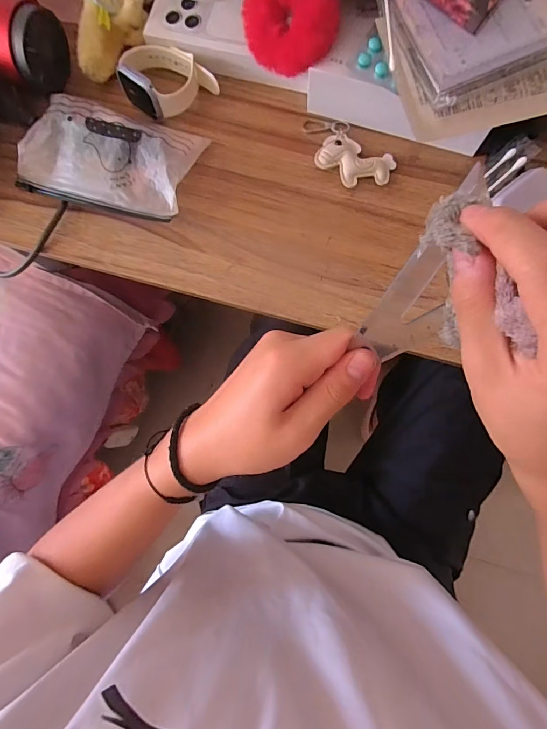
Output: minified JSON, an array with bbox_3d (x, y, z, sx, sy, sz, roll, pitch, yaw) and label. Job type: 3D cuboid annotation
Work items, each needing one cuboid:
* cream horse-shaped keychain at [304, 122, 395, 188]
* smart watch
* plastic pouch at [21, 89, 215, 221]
[{"bbox_3d":[0.066,-0.198,0.366,0.095,0.010,0.051,42,87,8],"label":"cream horse-shaped keychain"},{"bbox_3d":[-0.107,-0.274,0.369,0.071,0.033,0.084,-39,82,-2],"label":"smart watch"},{"bbox_3d":[-0.159,-0.194,0.370,0.166,0.028,0.090,16,84,5],"label":"plastic pouch"}]

